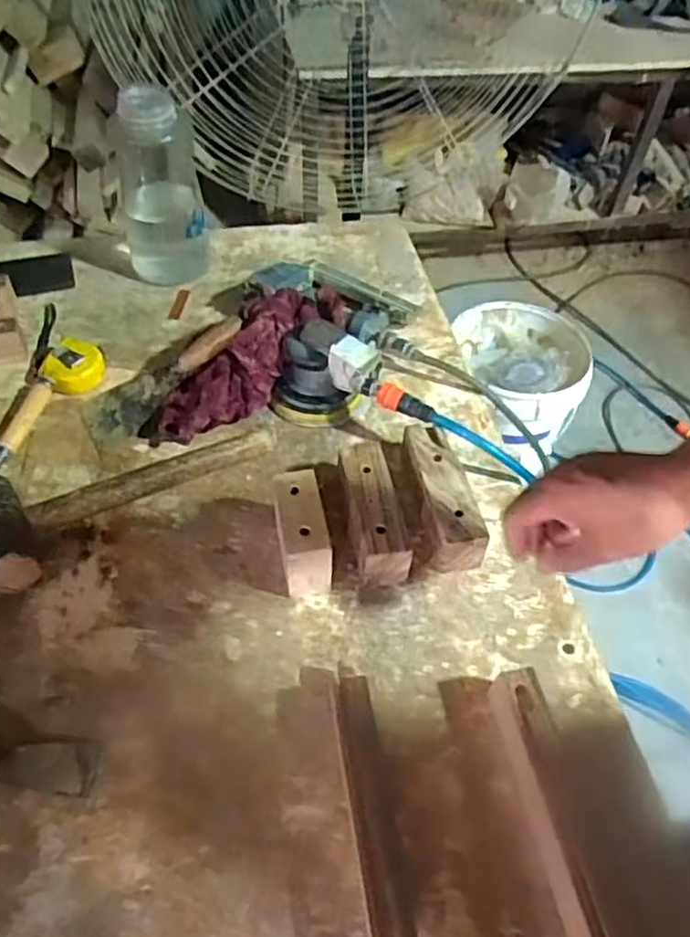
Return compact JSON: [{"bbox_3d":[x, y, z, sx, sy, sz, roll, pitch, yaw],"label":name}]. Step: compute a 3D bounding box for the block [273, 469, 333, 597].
[{"bbox_3d":[-0.040,0.065,0.640,0.042,0.077,0.097,-8,51,-9],"label":"block"}]

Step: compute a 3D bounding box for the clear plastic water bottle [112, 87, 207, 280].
[{"bbox_3d":[-0.238,-0.354,0.883,0.102,0.231,0.084,-9,52,-10],"label":"clear plastic water bottle"}]

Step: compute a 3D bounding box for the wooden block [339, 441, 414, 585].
[{"bbox_3d":[0.027,0.045,0.673,0.051,0.056,0.145,-5,51,-6],"label":"wooden block"}]

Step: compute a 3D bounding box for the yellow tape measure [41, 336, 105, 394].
[{"bbox_3d":[-0.319,-0.122,0.813,0.066,0.029,0.076,-14,53,-14],"label":"yellow tape measure"}]

